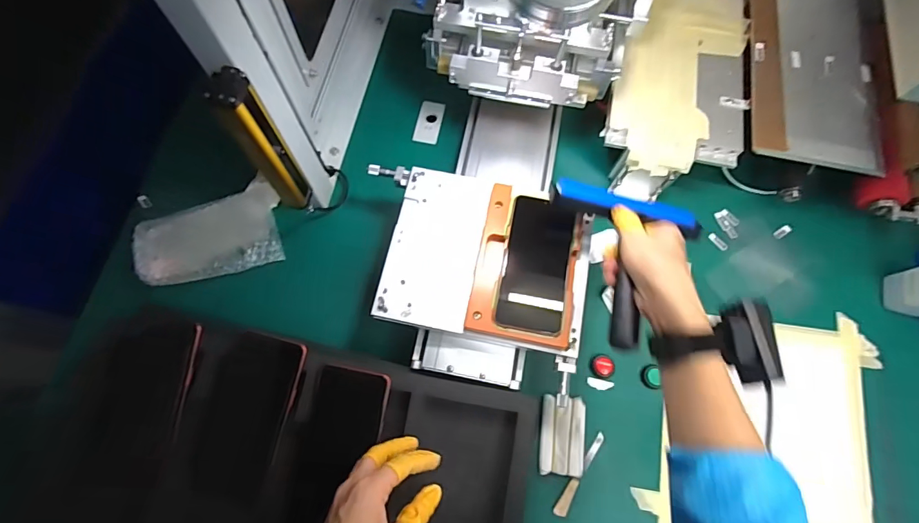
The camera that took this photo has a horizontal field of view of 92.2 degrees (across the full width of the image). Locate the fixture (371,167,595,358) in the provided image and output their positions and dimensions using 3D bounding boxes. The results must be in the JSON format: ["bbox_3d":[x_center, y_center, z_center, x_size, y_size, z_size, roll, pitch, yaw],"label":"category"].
[{"bbox_3d":[0.036,-0.007,0.538,0.241,0.040,0.203,11,72,1],"label":"fixture"}]

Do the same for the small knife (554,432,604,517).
[{"bbox_3d":[0.159,0.277,0.576,0.016,0.007,0.115,36,74,9],"label":"small knife"}]

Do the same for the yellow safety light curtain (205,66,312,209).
[{"bbox_3d":[-0.193,-0.113,0.445,0.035,0.200,0.032,-26,75,-10],"label":"yellow safety light curtain"}]

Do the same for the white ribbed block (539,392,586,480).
[{"bbox_3d":[0.135,0.227,0.578,0.055,0.013,0.095,6,72,-1],"label":"white ribbed block"}]

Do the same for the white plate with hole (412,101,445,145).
[{"bbox_3d":[-0.049,-0.230,0.728,0.041,0.004,0.078,11,72,1],"label":"white plate with hole"}]

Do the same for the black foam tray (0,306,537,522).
[{"bbox_3d":[-0.169,0.218,0.456,0.467,0.066,0.255,12,72,2],"label":"black foam tray"}]

